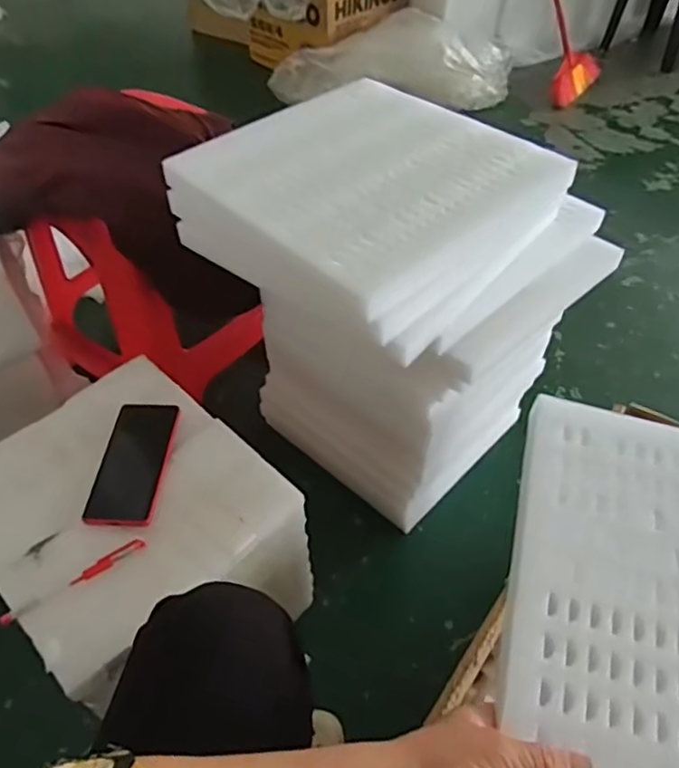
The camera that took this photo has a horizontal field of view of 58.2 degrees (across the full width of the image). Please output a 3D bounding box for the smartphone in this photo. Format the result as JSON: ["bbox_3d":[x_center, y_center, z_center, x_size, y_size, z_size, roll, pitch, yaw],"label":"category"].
[{"bbox_3d":[-0.245,0.094,0.732,0.080,0.016,0.164,0,48,7],"label":"smartphone"}]

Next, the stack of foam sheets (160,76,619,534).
[{"bbox_3d":[0.079,-0.096,0.914,0.416,0.536,0.385,-36,54,-24],"label":"stack of foam sheets"}]

